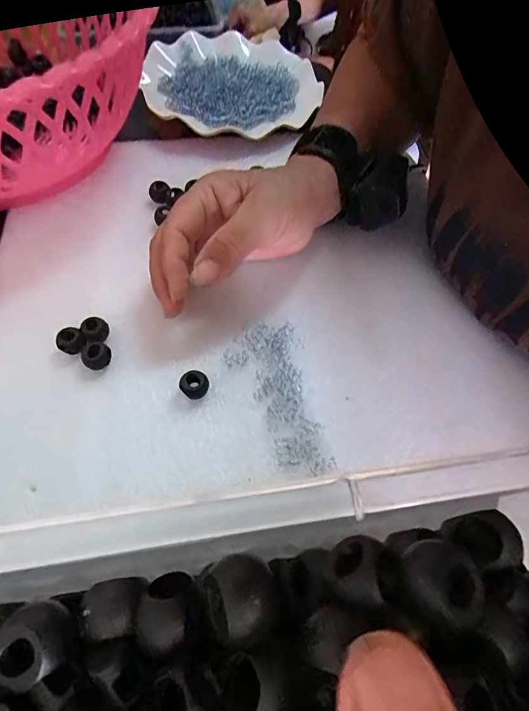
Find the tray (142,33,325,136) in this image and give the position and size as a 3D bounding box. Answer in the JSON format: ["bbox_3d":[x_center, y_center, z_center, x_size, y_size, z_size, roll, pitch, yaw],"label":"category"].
[{"bbox_3d":[-0.027,-0.284,0.414,0.170,0.040,0.173,2,60,-2],"label":"tray"}]

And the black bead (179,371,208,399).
[{"bbox_3d":[-0.043,0.020,0.252,0.017,0.013,0.017,1,60,-3],"label":"black bead"}]

